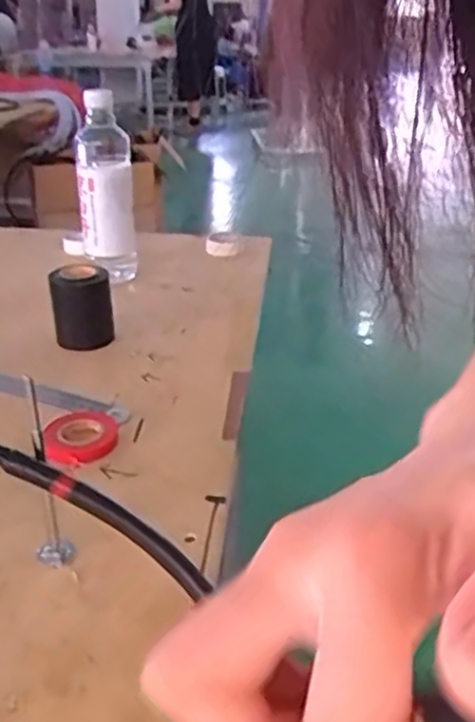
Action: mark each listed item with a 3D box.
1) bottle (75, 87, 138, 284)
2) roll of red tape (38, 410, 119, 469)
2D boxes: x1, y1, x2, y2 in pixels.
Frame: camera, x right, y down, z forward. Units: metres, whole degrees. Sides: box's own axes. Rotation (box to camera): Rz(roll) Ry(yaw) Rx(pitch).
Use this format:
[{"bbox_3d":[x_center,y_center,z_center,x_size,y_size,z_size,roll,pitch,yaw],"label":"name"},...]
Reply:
[{"bbox_3d":[-0.161,-0.206,0.862,0.066,0.222,0.057,-3,28,-9],"label":"bottle"},{"bbox_3d":[-0.125,0.062,0.567,0.060,0.015,0.058,0,27,0],"label":"roll of red tape"}]

